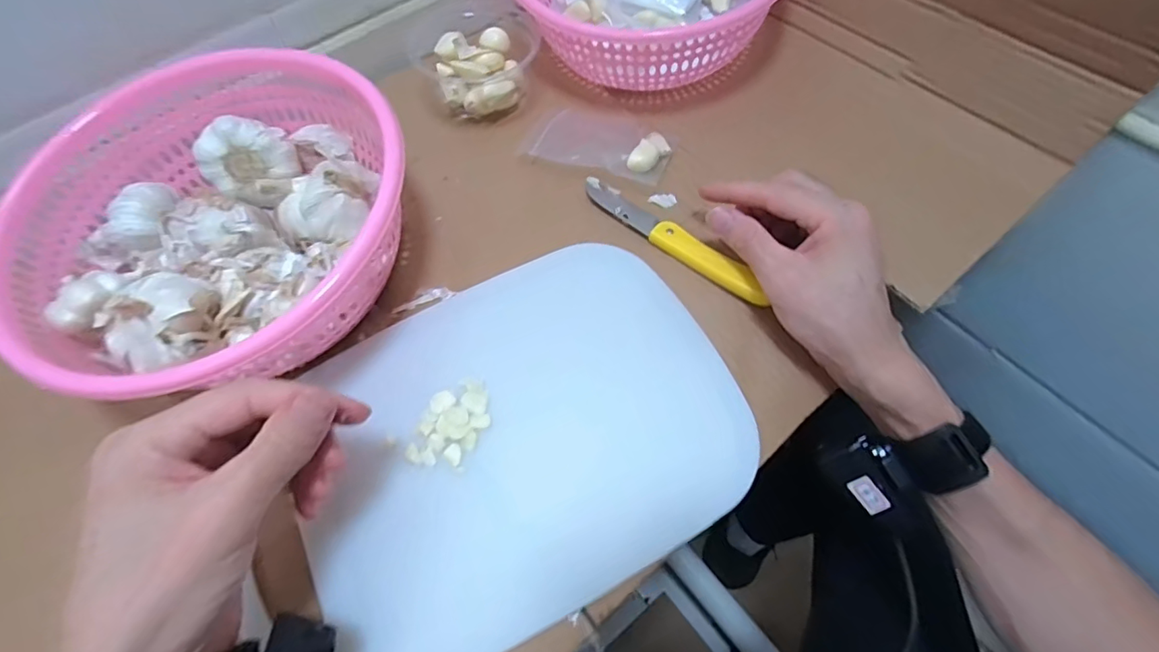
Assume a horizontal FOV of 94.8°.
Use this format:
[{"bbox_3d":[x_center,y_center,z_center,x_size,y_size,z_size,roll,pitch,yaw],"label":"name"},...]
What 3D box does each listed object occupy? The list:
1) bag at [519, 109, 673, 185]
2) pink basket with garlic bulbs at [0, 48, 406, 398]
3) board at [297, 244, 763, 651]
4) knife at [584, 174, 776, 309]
[{"bbox_3d":[0.017,-0.157,0.450,0.119,0.017,0.065,18,64,11],"label":"bag"},{"bbox_3d":[-0.231,-0.071,0.361,0.238,0.102,0.219,-11,62,-4],"label":"pink basket with garlic bulbs"},{"bbox_3d":[-0.039,0.064,0.335,0.267,0.010,0.210,-25,67,-11],"label":"board"},{"bbox_3d":[0.067,-0.068,0.396,0.162,0.013,0.023,36,68,19],"label":"knife"}]

